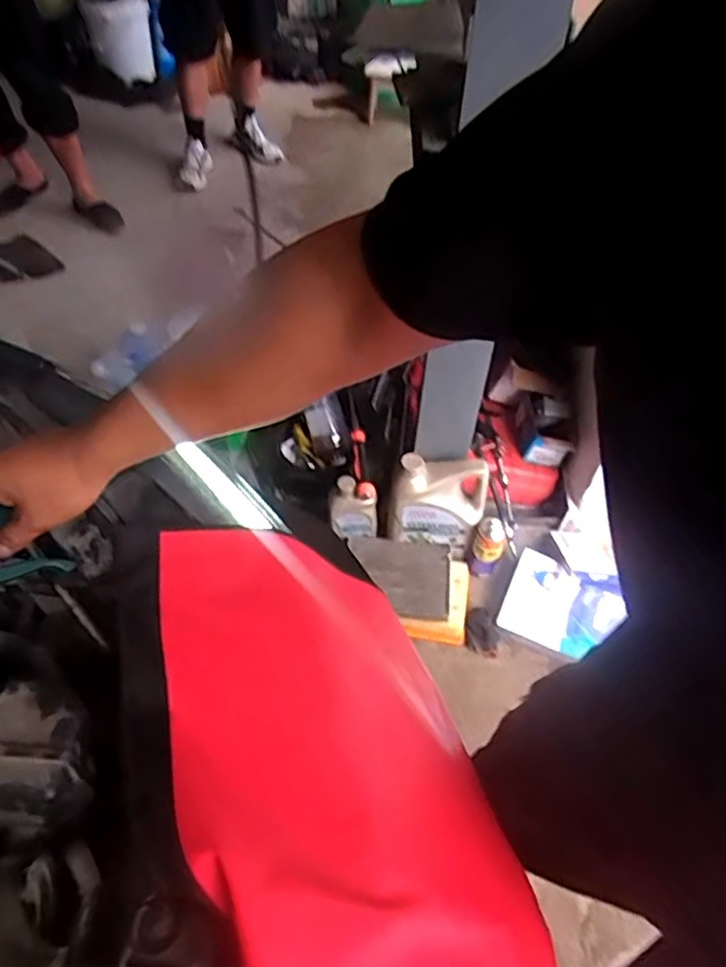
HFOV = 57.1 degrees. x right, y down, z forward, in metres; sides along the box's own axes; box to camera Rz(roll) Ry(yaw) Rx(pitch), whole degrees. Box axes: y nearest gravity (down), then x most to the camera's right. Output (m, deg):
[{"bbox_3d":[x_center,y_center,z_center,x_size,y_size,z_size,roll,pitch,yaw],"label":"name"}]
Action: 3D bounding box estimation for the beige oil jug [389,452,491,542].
[{"bbox_3d":[0.167,0.040,1.485,0.208,0.223,0.098,1,52,-3],"label":"beige oil jug"}]

